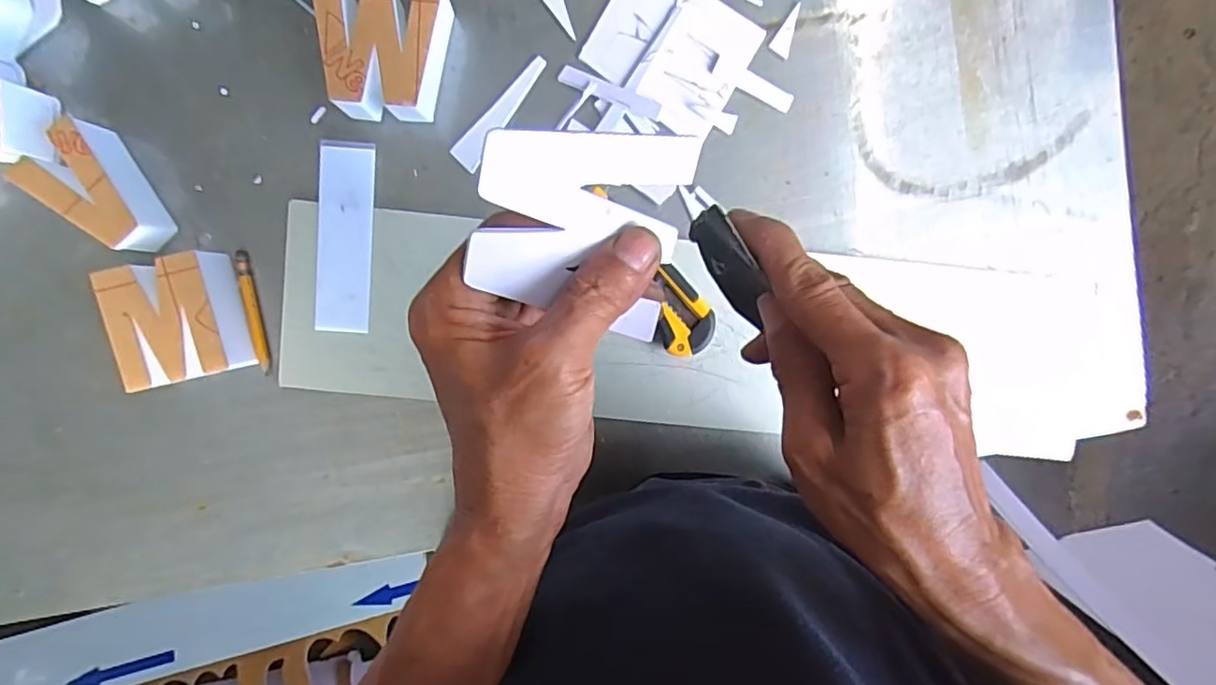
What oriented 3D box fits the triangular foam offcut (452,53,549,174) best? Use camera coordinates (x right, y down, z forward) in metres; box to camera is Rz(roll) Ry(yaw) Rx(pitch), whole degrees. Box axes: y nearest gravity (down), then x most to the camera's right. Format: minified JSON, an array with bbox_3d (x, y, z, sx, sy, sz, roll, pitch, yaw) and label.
[{"bbox_3d":[-0.079,-0.168,0.448,0.022,0.005,0.095,36,93,-4],"label":"triangular foam offcut"}]

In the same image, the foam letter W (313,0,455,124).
[{"bbox_3d":[-0.148,-0.197,0.424,0.085,0.046,0.088,0,93,-2],"label":"foam letter W"}]

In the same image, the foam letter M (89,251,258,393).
[{"bbox_3d":[-0.298,-0.016,0.435,0.071,0.047,0.080,-12,95,0],"label":"foam letter M"}]

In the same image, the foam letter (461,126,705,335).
[{"bbox_3d":[-0.010,-0.043,0.237,0.078,0.005,0.078,6,110,-17],"label":"foam letter"}]

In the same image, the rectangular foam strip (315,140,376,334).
[{"bbox_3d":[-0.192,-0.076,0.452,0.038,0.006,0.136,4,95,-2],"label":"rectangular foam strip"}]

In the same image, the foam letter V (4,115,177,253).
[{"bbox_3d":[-0.345,-0.103,0.429,0.084,0.047,0.052,44,92,-4],"label":"foam letter V"}]

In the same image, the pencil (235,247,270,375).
[{"bbox_3d":[-0.260,-0.022,0.454,0.007,0.007,0.091,-10,95,-1],"label":"pencil"}]

